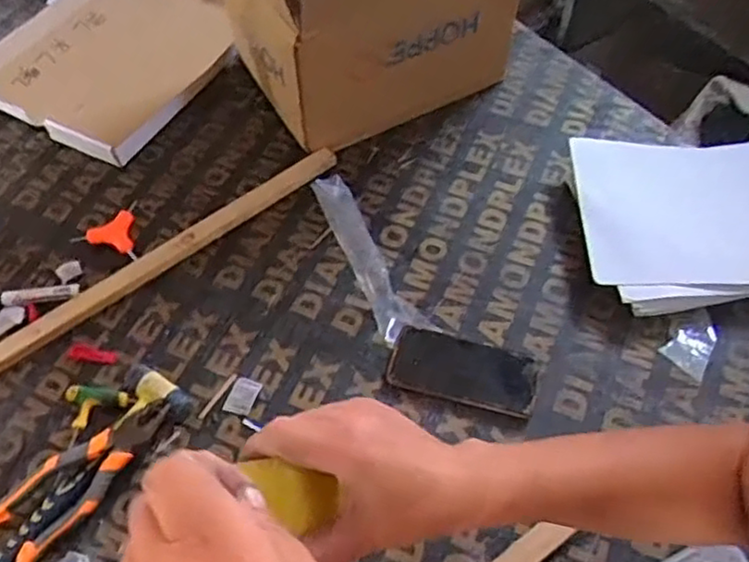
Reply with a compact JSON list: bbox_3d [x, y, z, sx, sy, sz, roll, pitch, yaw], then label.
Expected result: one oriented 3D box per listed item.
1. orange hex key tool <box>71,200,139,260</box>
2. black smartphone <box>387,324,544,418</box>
[{"bbox_3d":[-0.324,-0.069,0.868,0.084,0.018,0.076,17,58,13],"label":"orange hex key tool"},{"bbox_3d":[0.099,0.097,0.744,0.159,0.011,0.072,14,57,11],"label":"black smartphone"}]

